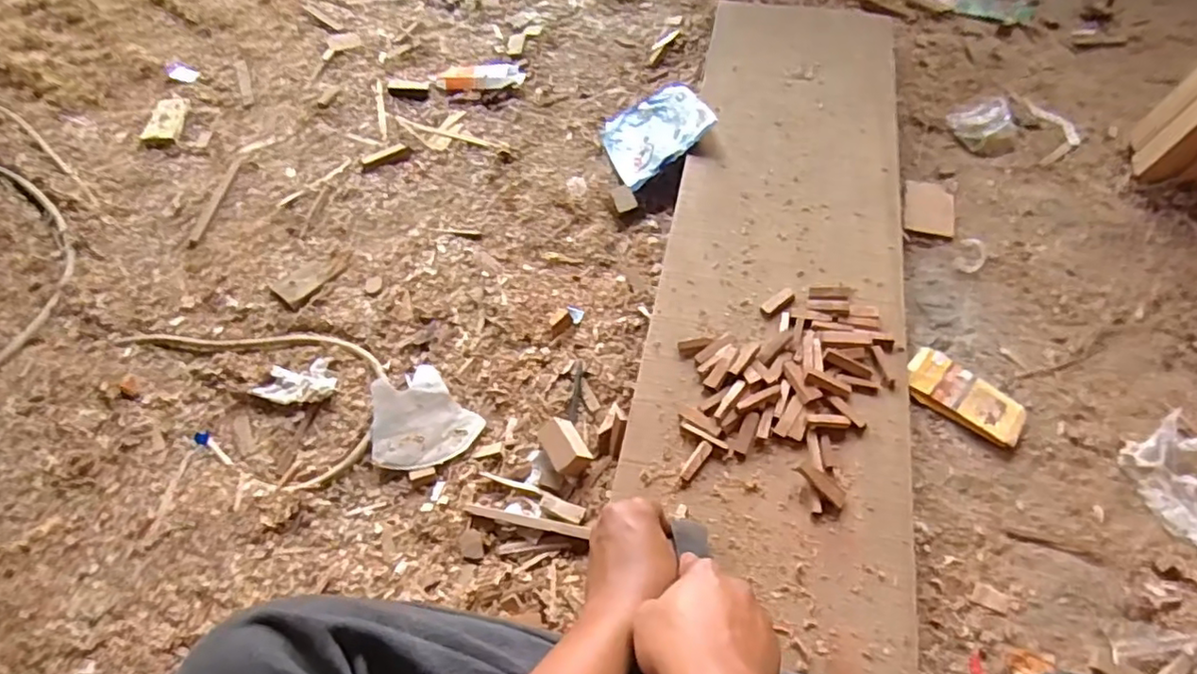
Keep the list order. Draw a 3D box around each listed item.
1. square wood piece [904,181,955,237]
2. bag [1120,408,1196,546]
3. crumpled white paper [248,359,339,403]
[{"bbox_3d":[0.442,-0.173,0.868,0.058,0.007,0.094,12,58,11],"label":"square wood piece"},{"bbox_3d":[0.573,0.135,0.631,0.103,0.030,0.101,-37,62,-20],"label":"bag"},{"bbox_3d":[-0.351,0.052,0.749,0.093,0.011,0.054,-7,56,-1],"label":"crumpled white paper"}]

